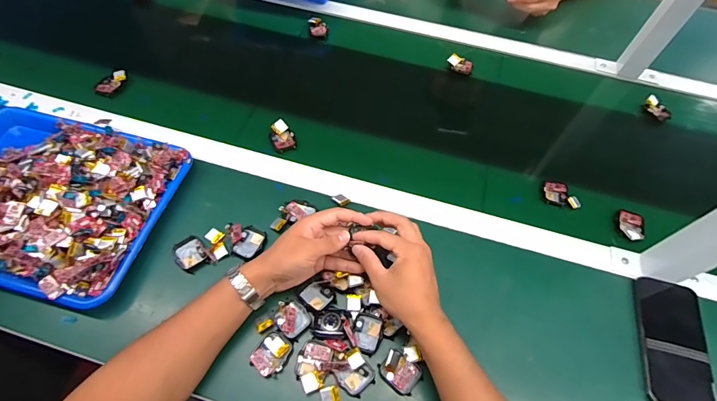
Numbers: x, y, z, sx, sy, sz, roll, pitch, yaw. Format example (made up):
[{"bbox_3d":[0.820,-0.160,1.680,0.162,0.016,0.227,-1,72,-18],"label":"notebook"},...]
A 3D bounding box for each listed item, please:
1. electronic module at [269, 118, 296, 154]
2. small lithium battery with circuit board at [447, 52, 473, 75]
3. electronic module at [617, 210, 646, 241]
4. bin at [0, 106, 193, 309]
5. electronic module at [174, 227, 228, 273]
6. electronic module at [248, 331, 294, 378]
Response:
[{"bbox_3d":[-0.126,-0.108,0.620,0.038,0.014,0.059,-19,62,-14],"label":"electronic module"},{"bbox_3d":[0.200,-0.267,0.737,0.049,0.018,0.028,21,60,10],"label":"small lithium battery with circuit board"},{"bbox_3d":[0.411,0.035,0.567,0.034,0.009,0.057,16,51,15],"label":"electronic module"},{"bbox_3d":[-0.435,-0.007,0.523,0.330,0.059,0.249,13,59,5],"label":"bin"},{"bbox_3d":[-0.216,0.068,0.516,0.065,0.012,0.046,-23,63,-16],"label":"electronic module"},{"bbox_3d":[-0.104,0.184,0.451,0.039,0.013,0.047,27,61,13],"label":"electronic module"}]

